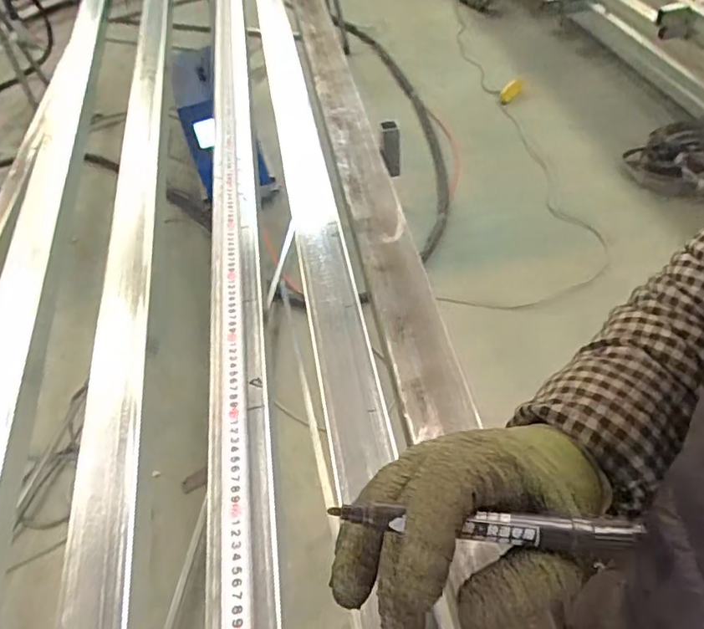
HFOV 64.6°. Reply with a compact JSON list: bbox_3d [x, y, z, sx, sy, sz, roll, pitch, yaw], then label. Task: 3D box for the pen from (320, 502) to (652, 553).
[{"bbox_3d":[0.061,0.098,0.257,0.141,0.007,0.012,2,50,5],"label":"pen"}]

